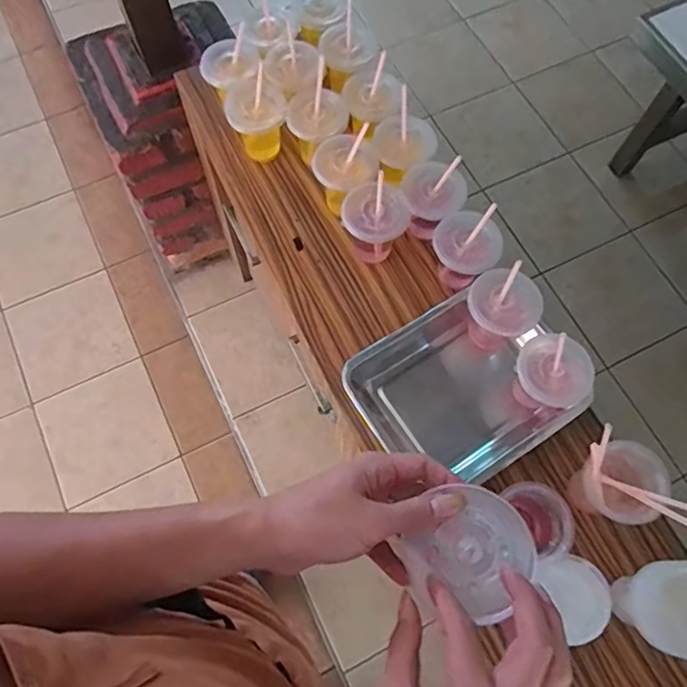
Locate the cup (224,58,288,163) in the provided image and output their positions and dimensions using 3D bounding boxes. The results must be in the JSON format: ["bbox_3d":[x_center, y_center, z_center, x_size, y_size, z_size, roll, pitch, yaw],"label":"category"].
[{"bbox_3d":[-0.131,-0.345,0.856,0.084,0.130,0.085,0,69,-1],"label":"cup"}]

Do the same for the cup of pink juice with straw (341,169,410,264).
[{"bbox_3d":[0.043,-0.170,0.792,0.083,0.123,0.077,0,69,-1],"label":"cup of pink juice with straw"}]

